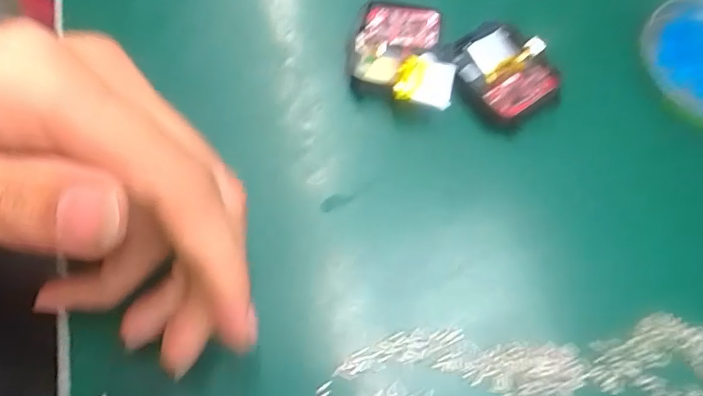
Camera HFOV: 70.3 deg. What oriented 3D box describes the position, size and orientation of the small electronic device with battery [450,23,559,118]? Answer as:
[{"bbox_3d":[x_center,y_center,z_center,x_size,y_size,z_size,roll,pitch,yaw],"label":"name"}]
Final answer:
[{"bbox_3d":[0.064,-0.054,0.209,0.035,0.012,0.039,-34,75,-17],"label":"small electronic device with battery"}]

